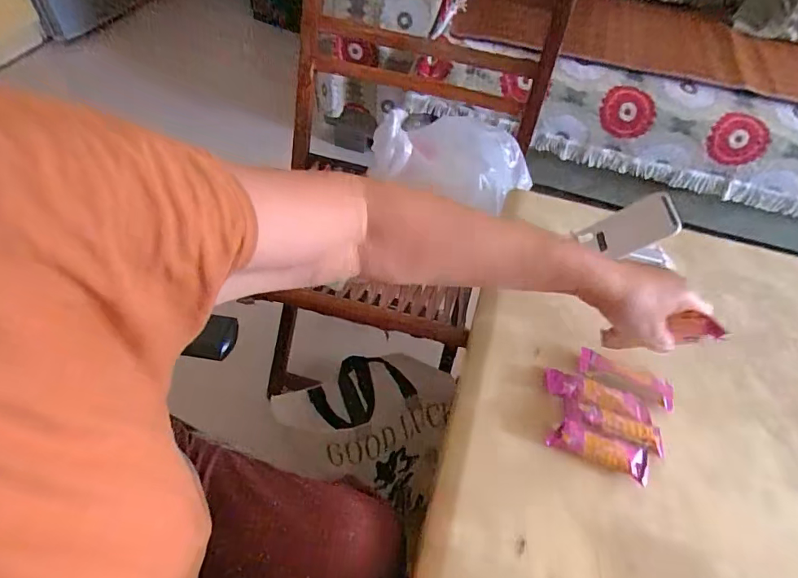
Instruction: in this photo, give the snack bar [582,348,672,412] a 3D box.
[{"bbox_3d":[0.231,0.092,0.472,0.093,0.010,0.029,27,54,16],"label":"snack bar"}]

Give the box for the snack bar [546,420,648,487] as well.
[{"bbox_3d":[0.181,0.145,0.419,0.083,0.013,0.027,22,53,12],"label":"snack bar"}]

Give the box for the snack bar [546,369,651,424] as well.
[{"bbox_3d":[0.195,0.104,0.454,0.098,0.007,0.029,19,52,9],"label":"snack bar"}]

